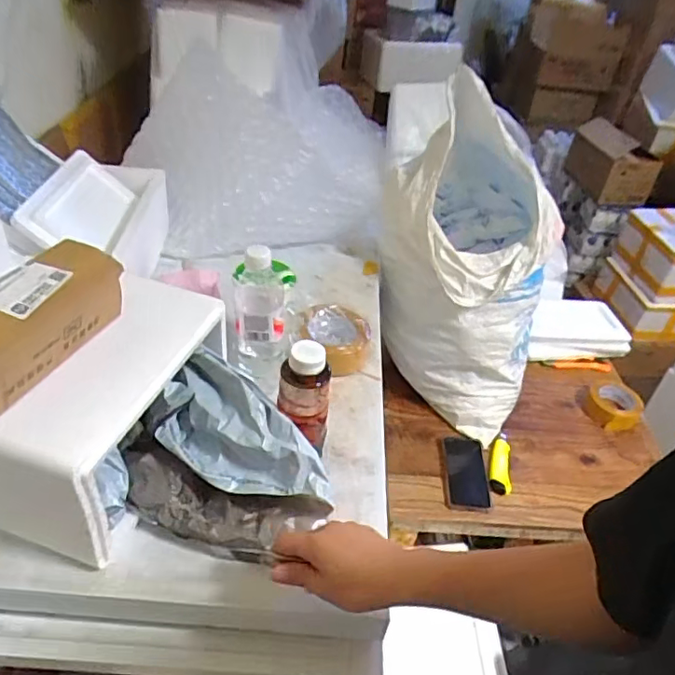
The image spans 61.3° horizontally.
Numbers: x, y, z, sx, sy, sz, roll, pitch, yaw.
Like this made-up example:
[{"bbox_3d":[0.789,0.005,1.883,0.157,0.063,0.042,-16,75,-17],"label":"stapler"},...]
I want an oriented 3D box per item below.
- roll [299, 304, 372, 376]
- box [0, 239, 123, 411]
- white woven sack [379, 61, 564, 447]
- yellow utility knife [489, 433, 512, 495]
[{"bbox_3d":[-0.001,0.006,0.874,0.110,0.068,0.100,4,40,-4],"label":"roll"},{"bbox_3d":[-0.301,-0.014,0.551,0.076,0.078,0.205,21,42,16],"label":"box"},{"bbox_3d":[0.262,-0.140,1.143,0.328,0.580,0.347,19,41,14],"label":"white woven sack"},{"bbox_3d":[0.318,0.244,1.109,0.040,0.015,0.151,13,40,7],"label":"yellow utility knife"}]

